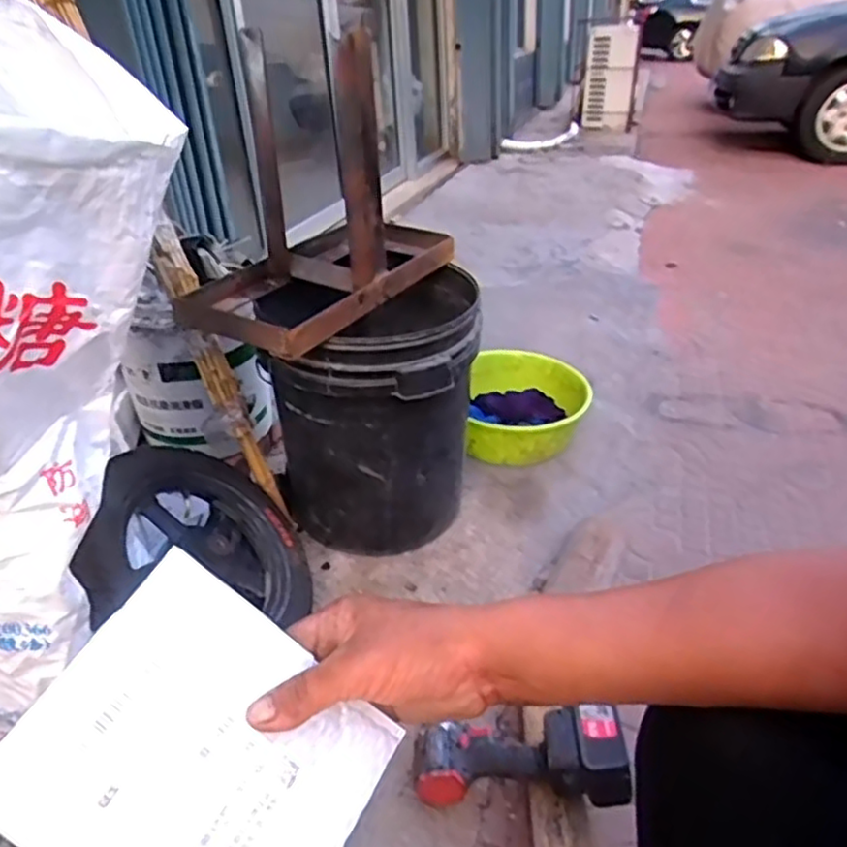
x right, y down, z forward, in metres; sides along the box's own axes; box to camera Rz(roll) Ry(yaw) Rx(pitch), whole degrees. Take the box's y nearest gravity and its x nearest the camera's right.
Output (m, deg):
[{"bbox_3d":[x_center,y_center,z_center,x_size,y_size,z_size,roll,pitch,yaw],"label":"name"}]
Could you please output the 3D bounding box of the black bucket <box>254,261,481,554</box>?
[{"bbox_3d":[-0.074,-0.011,1.124,0.320,0.418,0.306,-4,31,1],"label":"black bucket"}]

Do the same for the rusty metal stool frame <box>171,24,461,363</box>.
[{"bbox_3d":[-0.152,-0.333,0.940,0.236,0.315,0.431,12,34,25],"label":"rusty metal stool frame"}]

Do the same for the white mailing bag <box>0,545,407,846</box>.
[{"bbox_3d":[-0.113,0.180,0.357,0.144,0.178,0.009,-54,11,-35],"label":"white mailing bag"}]

